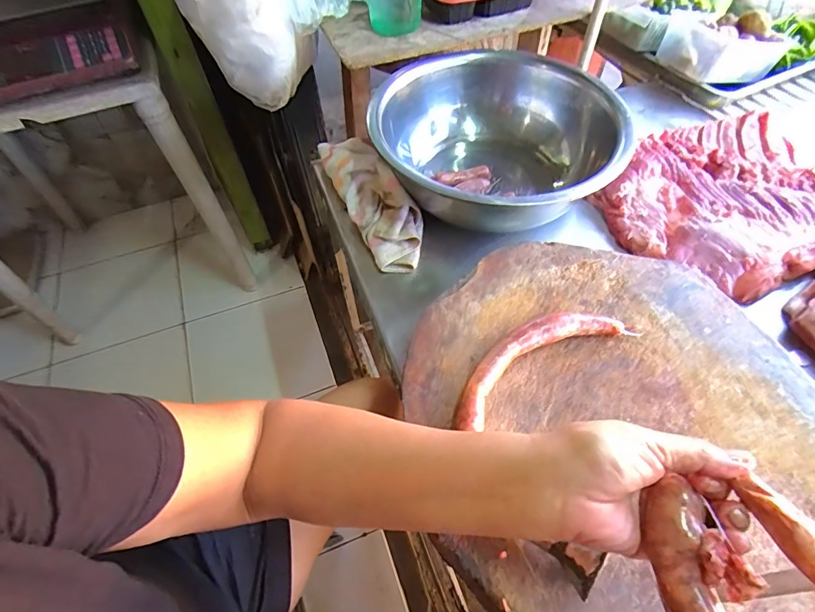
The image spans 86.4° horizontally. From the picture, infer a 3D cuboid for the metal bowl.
[{"bbox_3d":[0.125,-0.256,0.695,0.334,0.163,0.370,-12,56,-5],"label":"metal bowl"}]

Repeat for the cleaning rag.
[{"bbox_3d":[-0.055,-0.178,0.676,0.092,0.071,0.281,-23,57,-13],"label":"cleaning rag"}]

